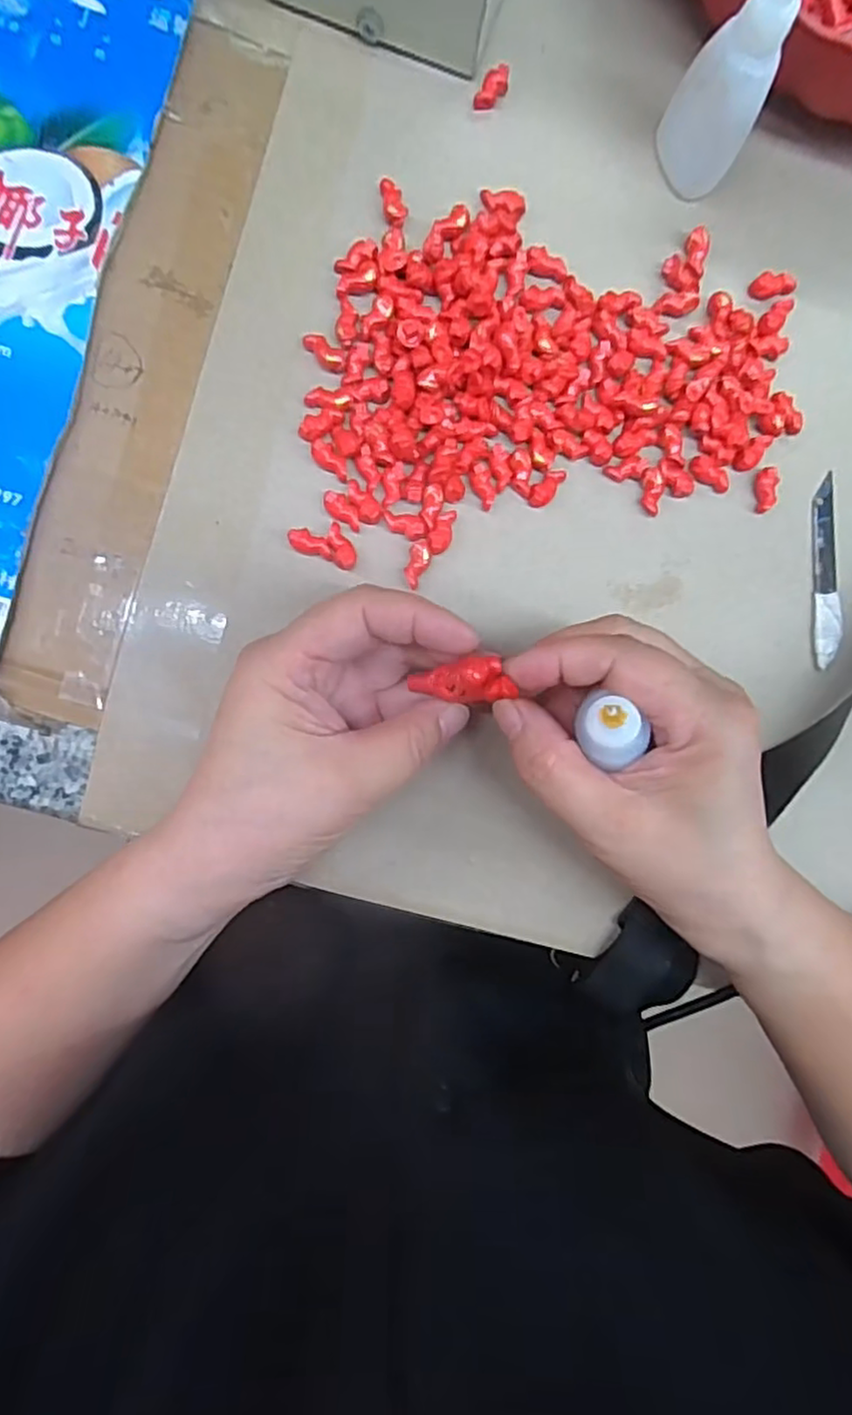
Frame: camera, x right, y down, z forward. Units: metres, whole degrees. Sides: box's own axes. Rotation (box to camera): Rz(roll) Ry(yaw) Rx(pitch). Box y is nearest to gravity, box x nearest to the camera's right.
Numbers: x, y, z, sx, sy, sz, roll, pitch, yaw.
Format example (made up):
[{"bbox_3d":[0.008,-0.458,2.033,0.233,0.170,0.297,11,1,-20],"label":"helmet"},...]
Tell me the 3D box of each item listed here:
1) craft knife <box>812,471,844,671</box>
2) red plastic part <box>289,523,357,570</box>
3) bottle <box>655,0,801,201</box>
[{"bbox_3d":[0.170,-0.058,0.281,0.011,0.005,0.080,1,90,-5],"label":"craft knife"},{"bbox_3d":[-0.040,-0.065,0.261,0.027,0.006,0.015,21,89,-5],"label":"red plastic part"},{"bbox_3d":[0.110,-0.225,0.234,0.031,0.086,0.025,31,88,-5],"label":"bottle"}]

